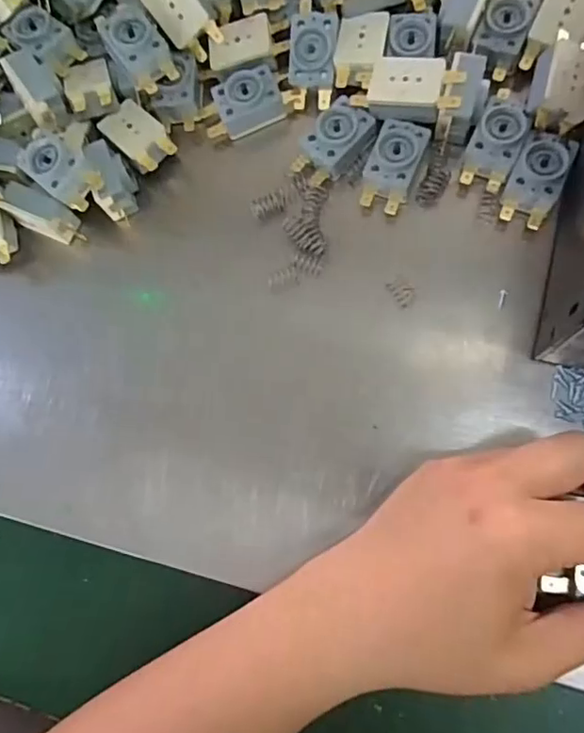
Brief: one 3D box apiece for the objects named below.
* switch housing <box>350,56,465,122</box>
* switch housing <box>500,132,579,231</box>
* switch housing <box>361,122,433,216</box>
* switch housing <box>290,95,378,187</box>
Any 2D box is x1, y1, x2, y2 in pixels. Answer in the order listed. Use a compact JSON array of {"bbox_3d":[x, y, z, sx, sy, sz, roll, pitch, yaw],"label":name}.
[{"bbox_3d":[0.062,-0.150,0.307,0.055,0.015,0.028,11,82,11],"label":"switch housing"},{"bbox_3d":[0.129,-0.097,0.301,0.026,0.020,0.046,25,85,13],"label":"switch housing"},{"bbox_3d":[0.056,-0.110,0.312,0.028,0.015,0.048,19,84,12],"label":"switch housing"},{"bbox_3d":[0.023,-0.126,0.317,0.027,0.012,0.046,43,89,14],"label":"switch housing"}]

